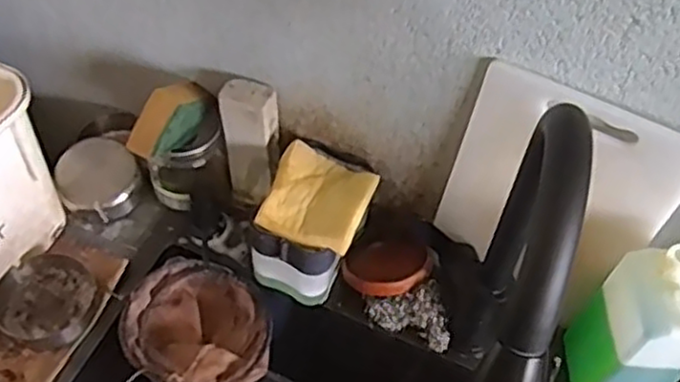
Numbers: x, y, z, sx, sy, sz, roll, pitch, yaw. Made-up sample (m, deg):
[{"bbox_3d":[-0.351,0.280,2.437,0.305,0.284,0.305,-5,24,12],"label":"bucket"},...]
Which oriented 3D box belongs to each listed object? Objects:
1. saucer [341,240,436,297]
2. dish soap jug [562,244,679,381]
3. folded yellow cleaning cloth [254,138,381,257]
[{"bbox_3d":[0.051,0.080,0.768,0.088,0.016,0.095,-18,31,11],"label":"saucer"},{"bbox_3d":[0.278,0.131,0.654,0.076,0.189,0.087,3,52,-3],"label":"dish soap jug"},{"bbox_3d":[-0.022,0.005,0.707,0.101,0.023,0.102,21,54,11],"label":"folded yellow cleaning cloth"}]

